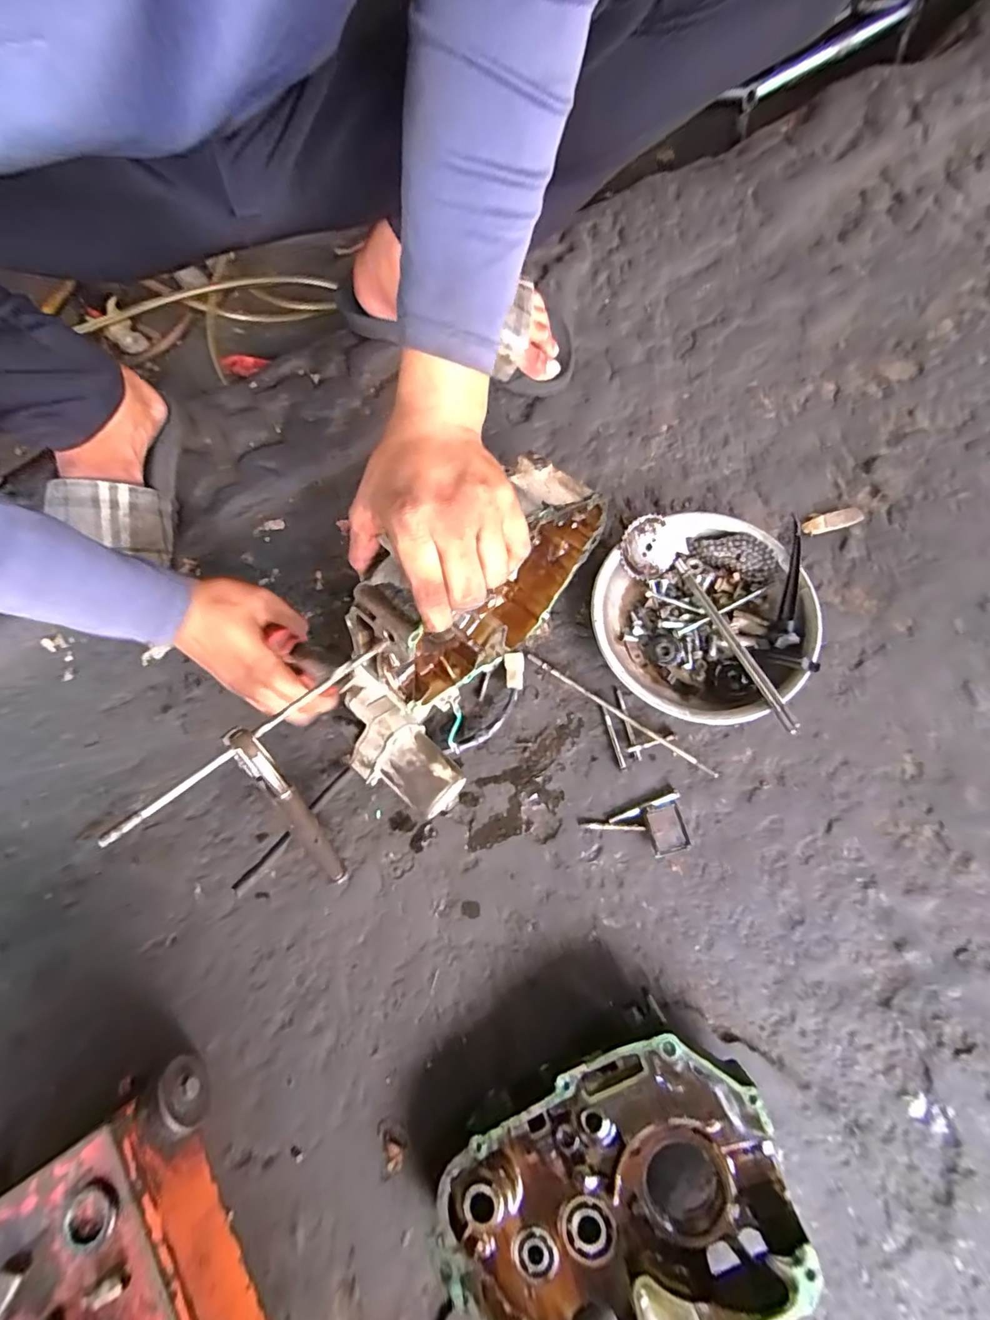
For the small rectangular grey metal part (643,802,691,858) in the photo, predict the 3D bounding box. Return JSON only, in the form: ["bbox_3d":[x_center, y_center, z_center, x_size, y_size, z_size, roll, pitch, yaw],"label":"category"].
[{"bbox_3d":[0.157,0.155,0.454,0.035,0.005,0.044,-12,74,-2],"label":"small rectangular grey metal part"}]

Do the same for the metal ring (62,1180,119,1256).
[{"bbox_3d":[-0.205,0.281,0.249,0.030,0.005,0.026,-28,75,-7],"label":"metal ring"}]

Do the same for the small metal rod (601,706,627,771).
[{"bbox_3d":[0.114,0.075,0.478,0.006,0.006,0.063,-13,74,-2],"label":"small metal rod"}]

